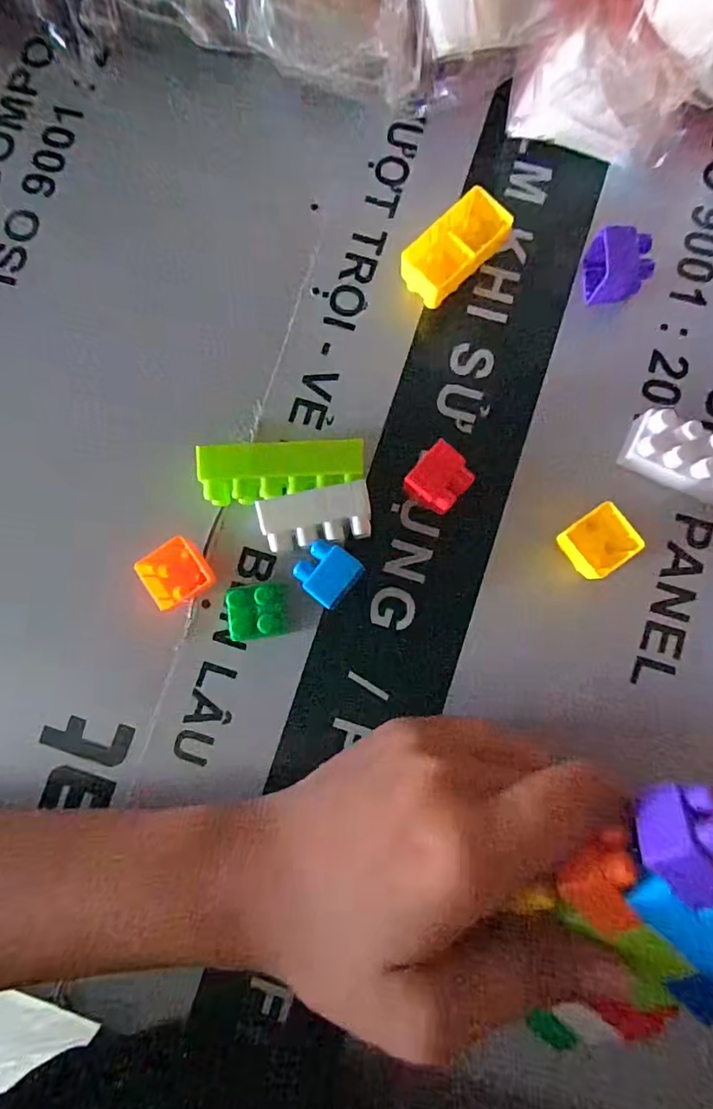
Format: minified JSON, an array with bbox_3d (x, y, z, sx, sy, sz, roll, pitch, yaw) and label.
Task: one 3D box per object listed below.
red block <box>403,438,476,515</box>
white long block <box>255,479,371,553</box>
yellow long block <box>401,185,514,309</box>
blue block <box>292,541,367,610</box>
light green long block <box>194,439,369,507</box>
[{"bbox_3d":[0.030,-0.026,0.194,0.018,0.020,0.022,42,87,6],"label":"red block"},{"bbox_3d":[-0.014,-0.012,0.195,0.039,0.019,0.019,-12,83,2],"label":"white long block"},{"bbox_3d":[0.038,-0.117,0.205,0.040,0.018,0.022,-41,83,-2],"label":"yellow long block"},{"bbox_3d":[-0.010,0.007,0.193,0.020,0.019,0.019,39,87,6],"label":"blue block"},{"bbox_3d":[-0.027,-0.029,0.196,0.057,0.021,0.020,-1,84,3],"label":"light green long block"}]

